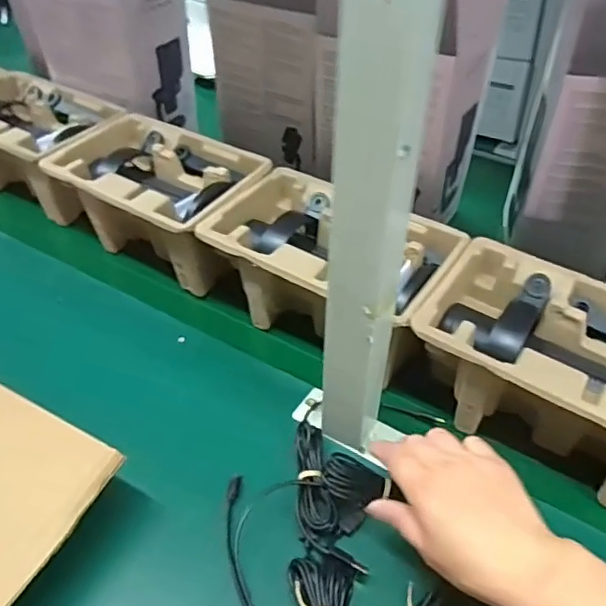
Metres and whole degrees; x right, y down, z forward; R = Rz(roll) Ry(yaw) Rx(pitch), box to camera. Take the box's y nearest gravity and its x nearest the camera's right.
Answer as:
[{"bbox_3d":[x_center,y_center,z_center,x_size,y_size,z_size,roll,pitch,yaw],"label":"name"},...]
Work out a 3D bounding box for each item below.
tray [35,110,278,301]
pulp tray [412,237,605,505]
[{"bbox_3d":[-0.158,-0.119,0.677,0.237,0.103,0.155,28,50,27],"label":"tray"},{"bbox_3d":[0.219,0.056,0.499,0.228,0.099,0.148,24,49,24],"label":"pulp tray"}]

